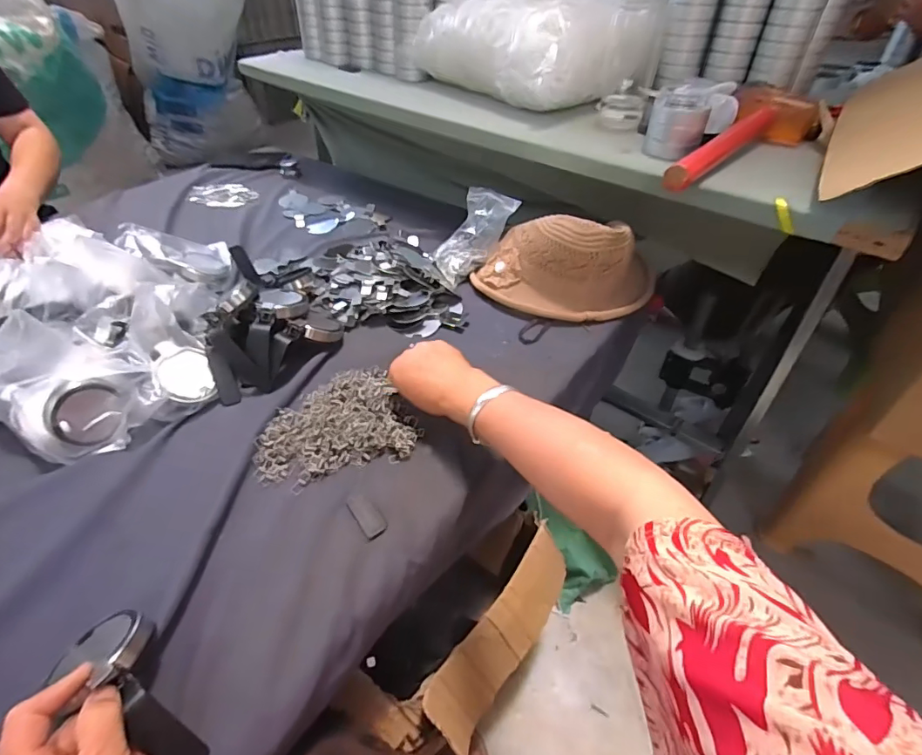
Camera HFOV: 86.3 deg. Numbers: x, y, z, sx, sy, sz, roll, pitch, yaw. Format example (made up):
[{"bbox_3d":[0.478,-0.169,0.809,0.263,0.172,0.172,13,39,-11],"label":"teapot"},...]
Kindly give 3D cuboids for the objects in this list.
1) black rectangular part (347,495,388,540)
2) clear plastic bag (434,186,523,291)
[{"bbox_3d":[-0.091,0.131,0.472,0.022,0.004,0.050,-26,49,-27],"label":"black rectangular part"},{"bbox_3d":[0.015,-0.215,0.763,0.096,0.029,0.158,31,90,28],"label":"clear plastic bag"}]

